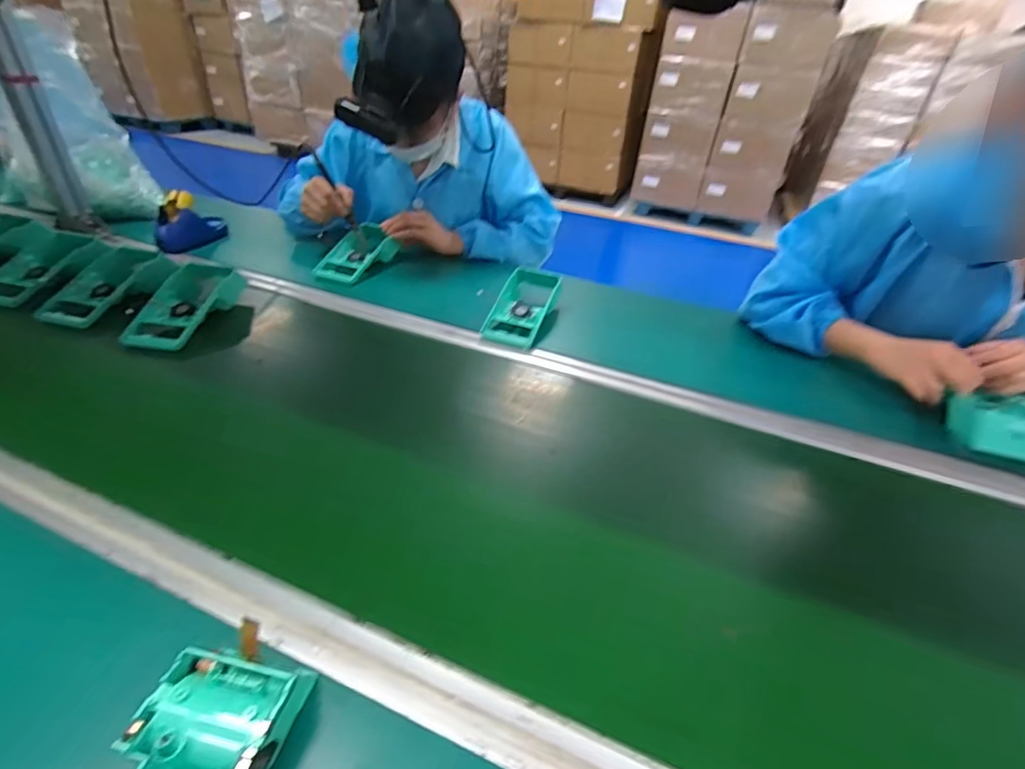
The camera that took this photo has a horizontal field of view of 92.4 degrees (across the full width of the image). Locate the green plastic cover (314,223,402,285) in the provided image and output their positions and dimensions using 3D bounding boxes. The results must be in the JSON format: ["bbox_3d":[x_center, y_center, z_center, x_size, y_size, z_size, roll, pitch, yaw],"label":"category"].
[{"bbox_3d":[-0.285,-0.237,0.895,0.089,0.054,0.166,16,35,14],"label":"green plastic cover"}]

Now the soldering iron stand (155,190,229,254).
[{"bbox_3d":[-0.608,-0.307,0.925,0.065,0.093,0.136,5,34,-3],"label":"soldering iron stand"}]

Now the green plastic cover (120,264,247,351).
[{"bbox_3d":[-0.470,-0.113,0.710,0.087,0.039,0.180,20,50,3],"label":"green plastic cover"}]

